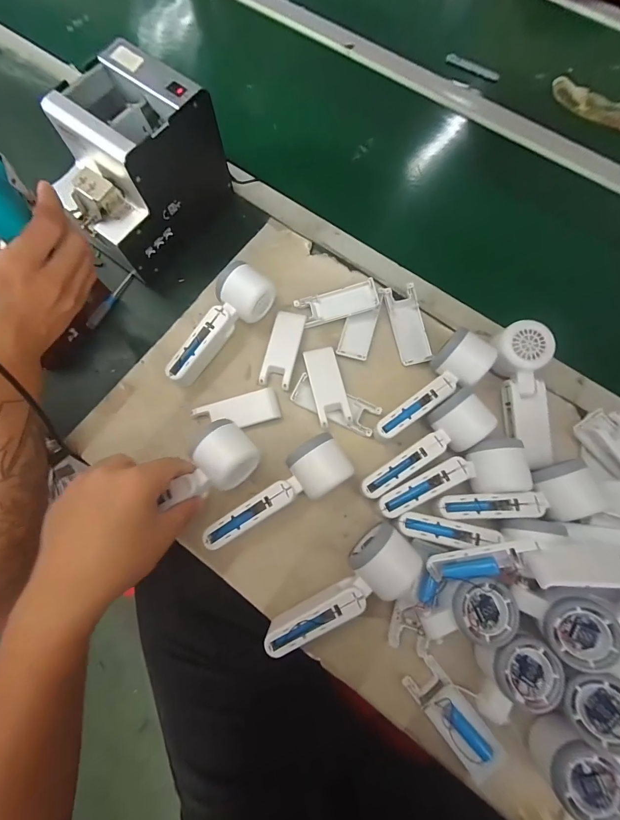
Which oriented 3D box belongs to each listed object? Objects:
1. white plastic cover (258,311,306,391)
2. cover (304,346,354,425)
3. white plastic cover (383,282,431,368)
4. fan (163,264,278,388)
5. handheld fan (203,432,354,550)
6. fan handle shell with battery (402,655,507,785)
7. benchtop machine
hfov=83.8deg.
[{"bbox_3d":[-0.034,-0.077,0.429,0.038,0.010,0.097,13,75,3],"label":"white plastic cover"},{"bbox_3d":[0.021,-0.030,0.418,0.038,0.014,0.097,-13,75,-3],"label":"cover"},{"bbox_3d":[0.126,-0.108,0.440,0.039,0.018,0.102,-12,75,-3],"label":"white plastic cover"},{"bbox_3d":[-0.110,-0.099,0.417,0.062,0.052,0.159,31,77,8],"label":"fan"},{"bbox_3d":[-0.036,0.088,0.371,0.164,0.048,0.057,-30,77,-8],"label":"handheld fan"},{"bbox_3d":[0.140,0.295,0.329,0.039,0.016,0.107,-37,78,-9],"label":"fan handle shell with battery"},{"bbox_3d":[-0.210,-0.289,0.422,0.129,0.145,0.176,38,78,9],"label":"benchtop machine"}]

